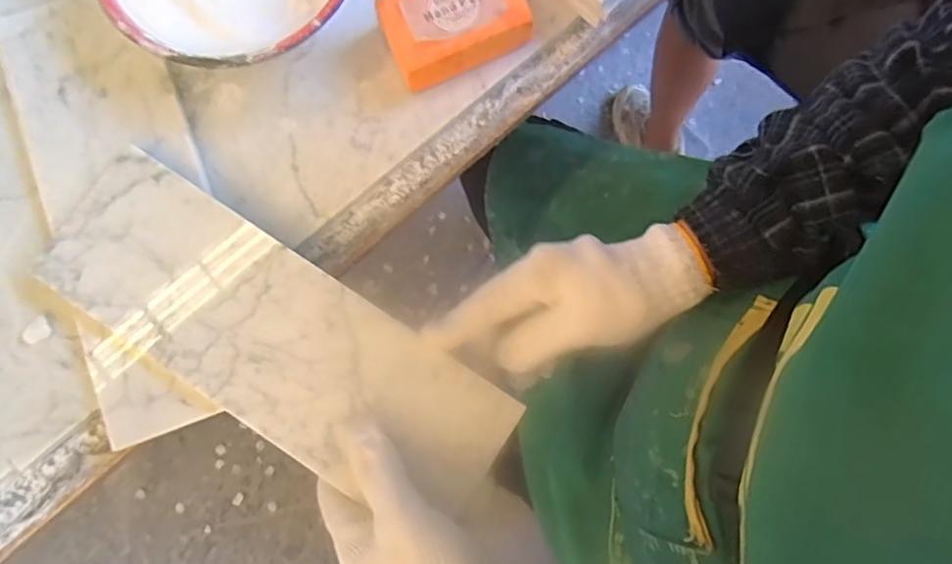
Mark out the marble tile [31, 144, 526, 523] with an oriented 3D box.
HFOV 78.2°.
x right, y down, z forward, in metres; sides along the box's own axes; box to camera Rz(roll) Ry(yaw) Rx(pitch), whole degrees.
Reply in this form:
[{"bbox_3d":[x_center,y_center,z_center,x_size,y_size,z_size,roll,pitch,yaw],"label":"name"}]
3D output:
[{"bbox_3d":[-0.121,0.035,0.358,0.296,0.007,0.105,30,81,3],"label":"marble tile"}]

